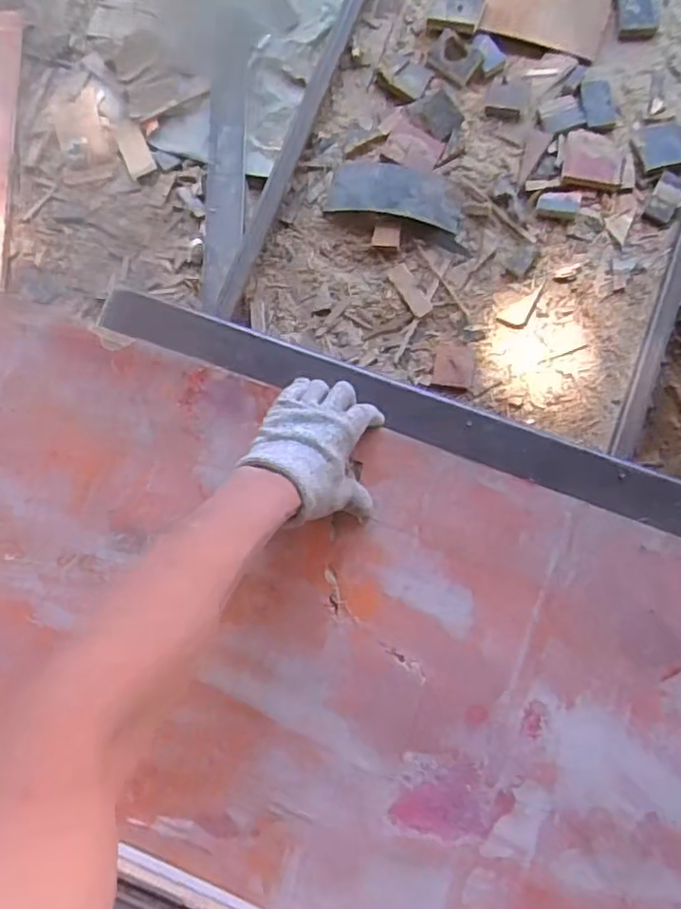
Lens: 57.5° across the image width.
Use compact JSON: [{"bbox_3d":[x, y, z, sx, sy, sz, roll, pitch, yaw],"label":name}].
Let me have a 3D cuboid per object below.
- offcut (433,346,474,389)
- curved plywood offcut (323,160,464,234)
[{"bbox_3d":[0.130,-0.102,0.718,0.044,0.004,0.047,9,83,4],"label":"offcut"},{"bbox_3d":[0.066,-0.311,0.729,0.162,0.038,0.057,13,83,5],"label":"curved plywood offcut"}]

